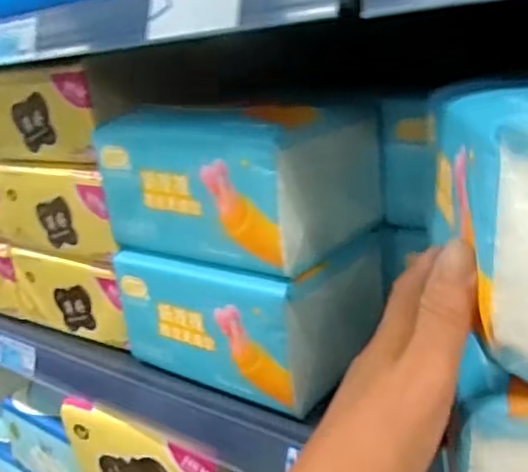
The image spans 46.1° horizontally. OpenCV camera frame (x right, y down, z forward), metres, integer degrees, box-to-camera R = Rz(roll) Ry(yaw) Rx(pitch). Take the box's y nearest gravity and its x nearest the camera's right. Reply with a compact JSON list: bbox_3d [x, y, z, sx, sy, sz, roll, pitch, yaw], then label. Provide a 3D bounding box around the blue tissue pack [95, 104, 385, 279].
[{"bbox_3d":[-0.025,-0.055,0.573,0.214,0.116,0.154,6,22,36],"label":"blue tissue pack"}]

